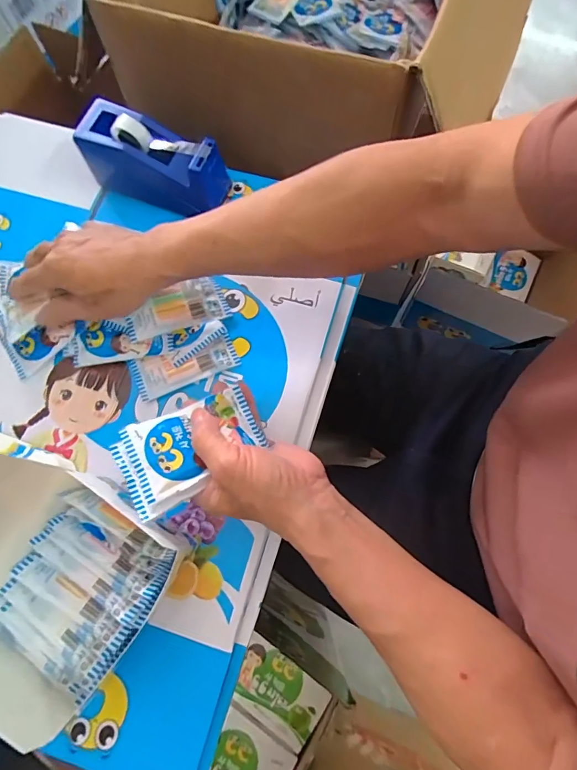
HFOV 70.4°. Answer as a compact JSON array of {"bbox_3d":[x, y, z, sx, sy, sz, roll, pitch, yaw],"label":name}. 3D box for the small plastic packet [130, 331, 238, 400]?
[{"bbox_3d":[-0.104,-0.021,0.414,0.103,0.010,0.041,-21,74,-5],"label":"small plastic packet"}]

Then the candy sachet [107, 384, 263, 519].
[{"bbox_3d":[-0.077,0.050,0.330,0.110,0.016,0.070,-23,65,-23],"label":"candy sachet"}]

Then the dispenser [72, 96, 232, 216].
[{"bbox_3d":[-0.145,-0.241,0.443,0.150,0.068,0.061,21,75,7],"label":"dispenser"}]

